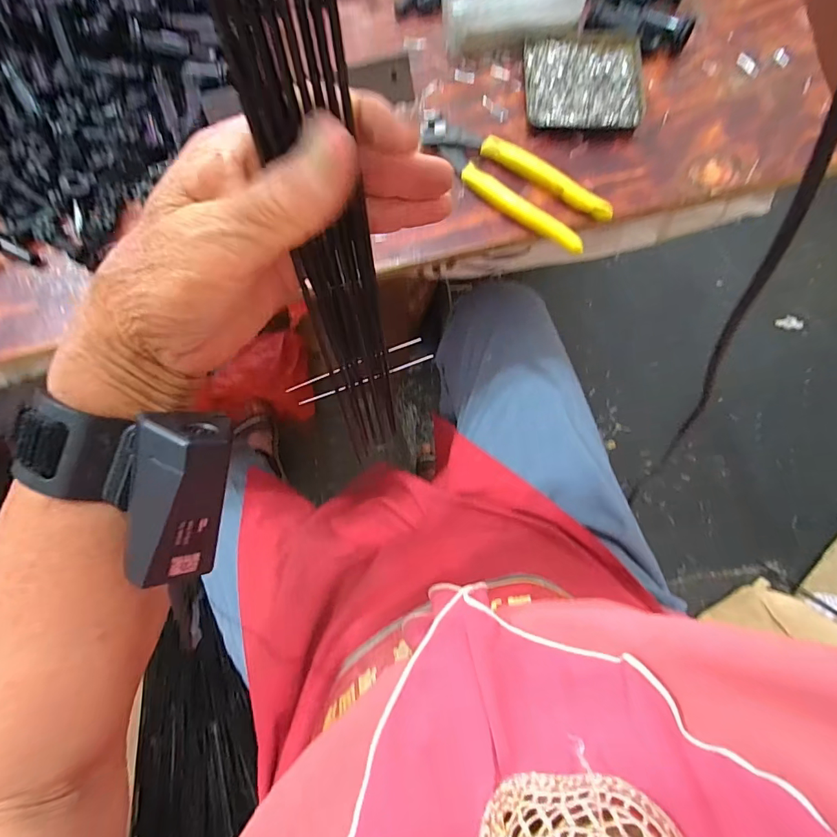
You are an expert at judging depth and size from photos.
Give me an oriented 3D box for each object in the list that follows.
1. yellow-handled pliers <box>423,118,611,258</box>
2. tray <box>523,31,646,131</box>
[{"bbox_3d":[0.072,-0.193,0.357,0.163,0.014,0.046,38,80,11],"label":"yellow-handled pliers"},{"bbox_3d":[0.139,-0.286,0.378,0.095,0.012,0.095,-2,78,0],"label":"tray"}]

